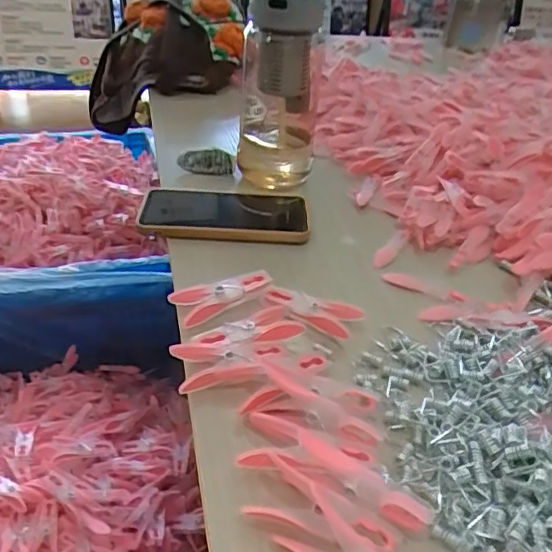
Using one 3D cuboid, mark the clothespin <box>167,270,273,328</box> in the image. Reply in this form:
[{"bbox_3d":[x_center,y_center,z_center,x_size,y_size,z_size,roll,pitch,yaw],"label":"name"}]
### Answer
[{"bbox_3d":[-0.041,0.013,0.431,0.074,0.017,0.033,-14,40,-24],"label":"clothespin"}]

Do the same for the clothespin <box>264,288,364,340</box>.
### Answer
[{"bbox_3d":[0.027,0.027,0.430,0.074,0.015,0.033,12,37,10],"label":"clothespin"}]

